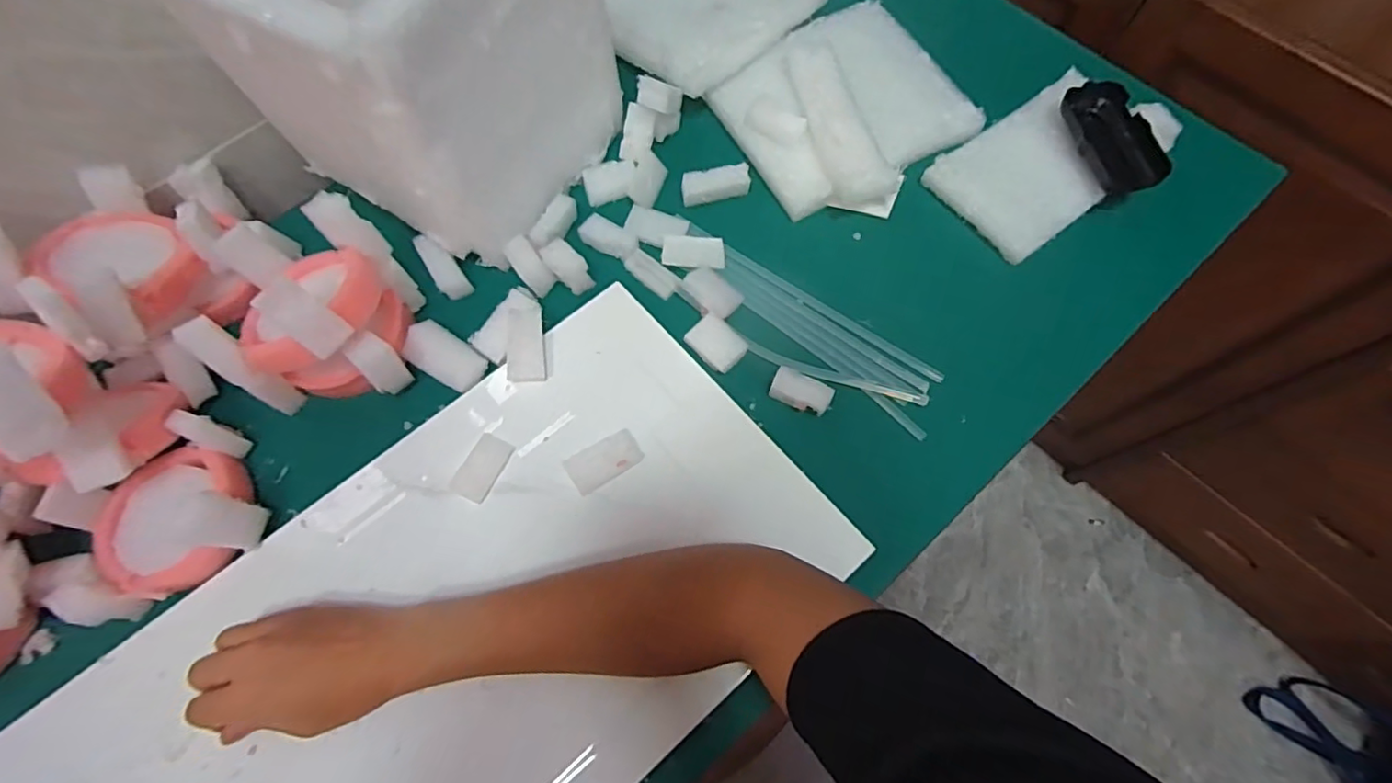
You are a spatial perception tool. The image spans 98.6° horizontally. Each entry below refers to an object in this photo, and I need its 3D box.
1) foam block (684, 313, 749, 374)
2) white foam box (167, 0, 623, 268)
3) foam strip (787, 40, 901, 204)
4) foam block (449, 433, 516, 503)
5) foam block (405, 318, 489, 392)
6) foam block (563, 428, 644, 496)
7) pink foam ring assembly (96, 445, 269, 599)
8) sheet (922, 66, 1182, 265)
[{"bbox_3d":[0.017,-0.039,0.477,0.043,0.008,0.035,39,74,15],"label":"foam block"},{"bbox_3d":[-0.212,-0.268,0.464,0.209,0.219,0.212,29,72,12],"label":"white foam box"},{"bbox_3d":[0.124,-0.244,0.541,0.054,0.028,0.171,-17,69,-5],"label":"foam strip"},{"bbox_3d":[-0.162,0.058,0.456,0.030,0.004,0.050,26,71,11],"label":"foam block"},{"bbox_3d":[-0.203,-0.028,0.485,0.066,0.011,0.037,32,86,0],"label":"foam block"},{"bbox_3d":[-0.068,0.052,0.447,0.054,0.011,0.029,-31,71,-10],"label":"foam block"},{"bbox_3d":[-0.382,0.091,0.427,0.102,0.042,0.100,-1,68,1],"label":"pink foam ring assembly"},{"bbox_3d":[0.315,-0.204,0.523,0.185,0.040,0.126,-33,71,-11],"label":"sheet"}]

